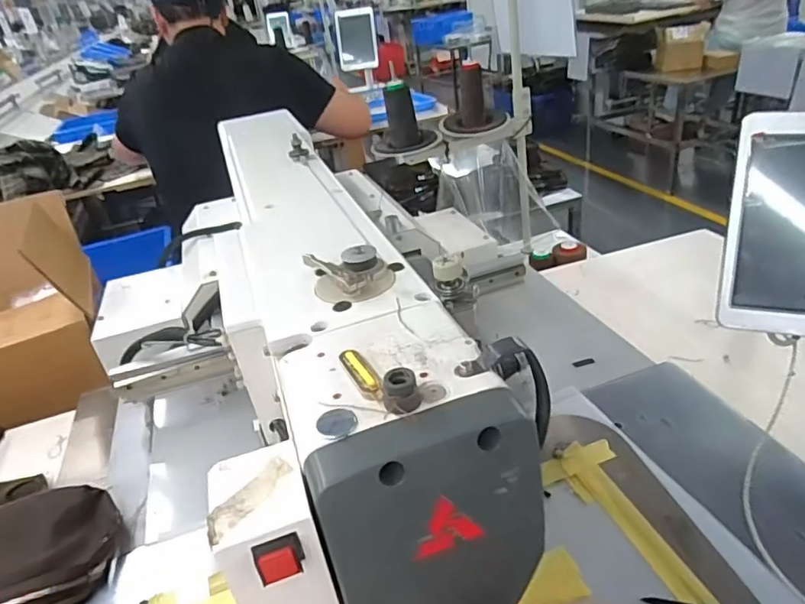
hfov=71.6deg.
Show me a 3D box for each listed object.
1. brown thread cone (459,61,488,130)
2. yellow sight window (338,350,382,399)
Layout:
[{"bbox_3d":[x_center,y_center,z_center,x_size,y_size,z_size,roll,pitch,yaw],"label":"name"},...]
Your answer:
[{"bbox_3d":[0.127,-0.374,1.011,0.048,0.106,0.048,-3,31,8],"label":"brown thread cone"},{"bbox_3d":[-0.022,0.037,0.296,0.011,0.004,0.043,-20,33,-20],"label":"yellow sight window"}]

